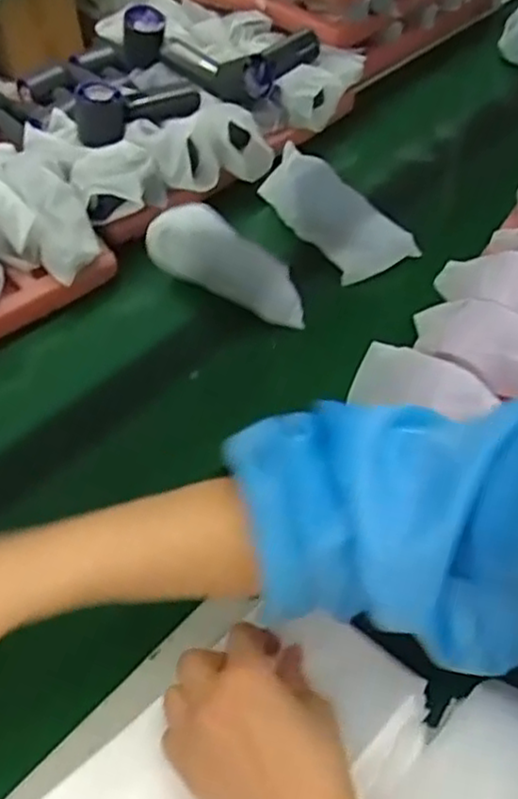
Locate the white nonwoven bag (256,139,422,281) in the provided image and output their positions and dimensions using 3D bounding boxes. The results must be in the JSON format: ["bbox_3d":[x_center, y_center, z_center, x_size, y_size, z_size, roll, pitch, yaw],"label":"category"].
[{"bbox_3d":[0.080,-0.199,0.777,0.080,0.060,0.177,-37,71,-28],"label":"white nonwoven bag"}]

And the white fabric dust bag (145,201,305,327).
[{"bbox_3d":[-0.030,-0.142,0.715,0.178,0.065,0.053,27,54,24],"label":"white fabric dust bag"}]

